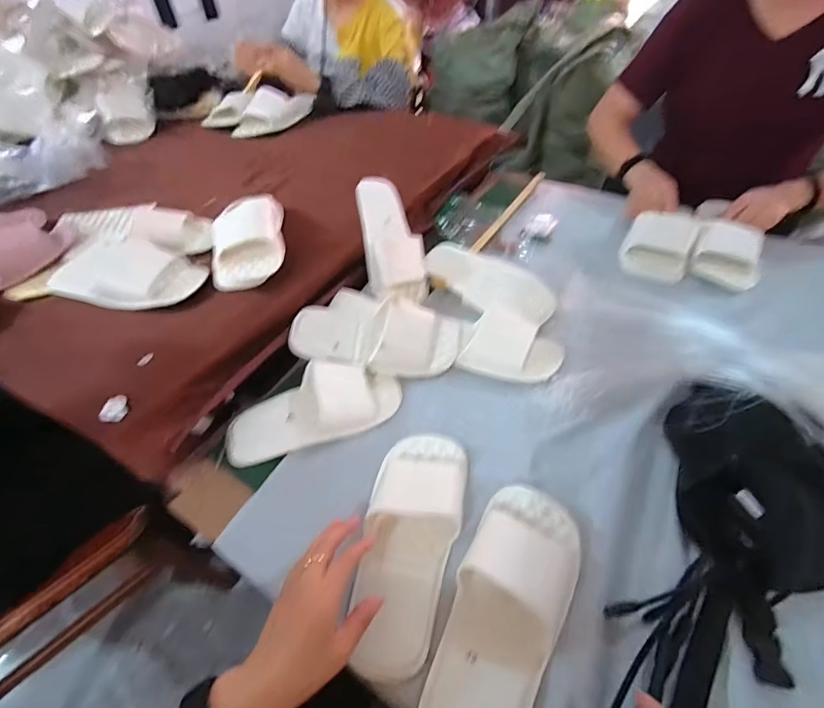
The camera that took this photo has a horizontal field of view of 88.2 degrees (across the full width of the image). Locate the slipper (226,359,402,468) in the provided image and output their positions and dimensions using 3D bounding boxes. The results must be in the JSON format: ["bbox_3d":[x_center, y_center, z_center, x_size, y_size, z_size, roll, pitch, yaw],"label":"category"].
[{"bbox_3d":[-0.126,0.068,0.549,0.230,0.059,0.098,-21,49,-16],"label":"slipper"}]

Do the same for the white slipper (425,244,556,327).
[{"bbox_3d":[0.118,-0.117,0.695,0.224,0.046,0.074,27,54,26],"label":"white slipper"}]

